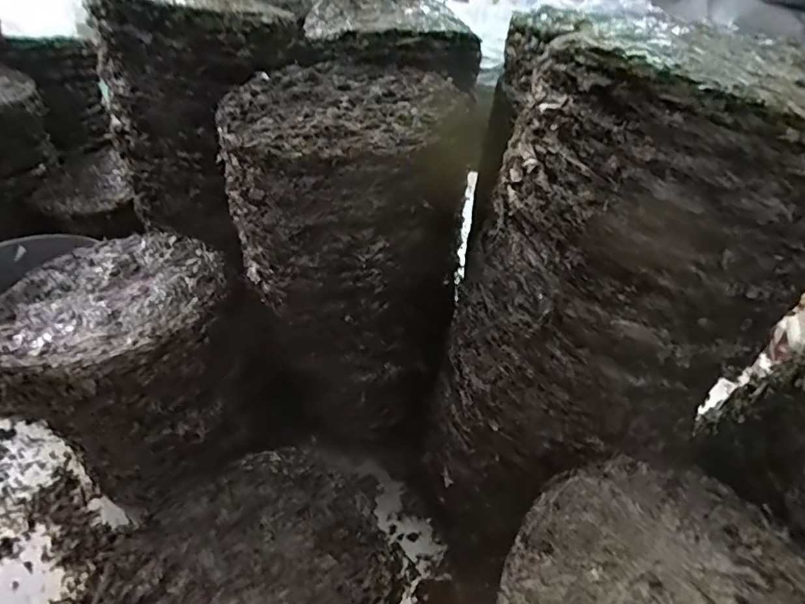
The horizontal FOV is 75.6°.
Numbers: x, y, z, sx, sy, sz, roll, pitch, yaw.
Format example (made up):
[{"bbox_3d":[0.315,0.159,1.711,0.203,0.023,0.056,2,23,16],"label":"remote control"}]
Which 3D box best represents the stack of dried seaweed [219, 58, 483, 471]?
[{"bbox_3d":[-0.046,-0.034,0.527,0.191,0.339,0.196,9,38,8],"label":"stack of dried seaweed"}]

